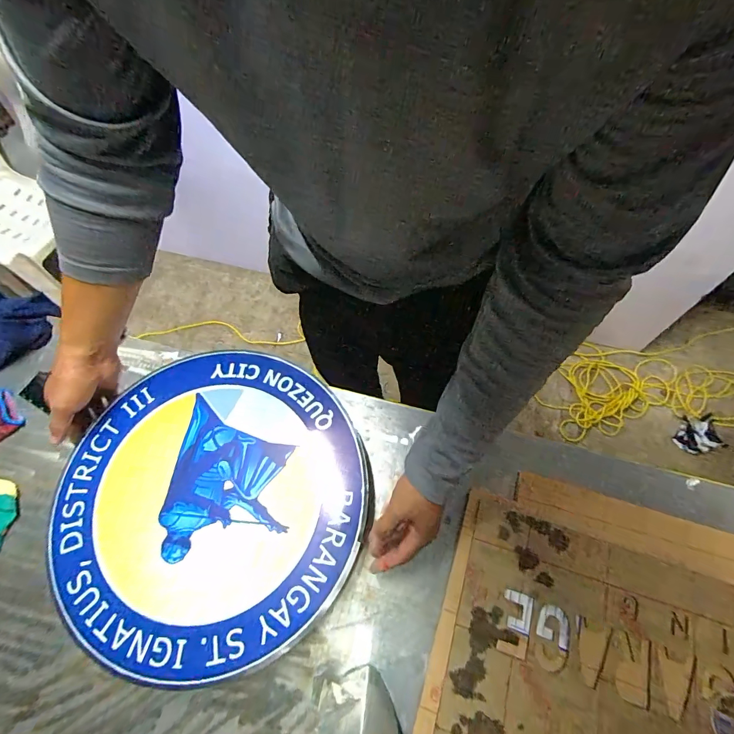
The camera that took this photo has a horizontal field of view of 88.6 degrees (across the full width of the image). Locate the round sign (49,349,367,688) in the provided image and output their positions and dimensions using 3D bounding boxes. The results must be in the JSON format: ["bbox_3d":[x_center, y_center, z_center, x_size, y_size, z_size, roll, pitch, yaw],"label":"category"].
[{"bbox_3d":[-0.197,0.163,0.478,0.364,0.020,0.383,-42,70,-15],"label":"round sign"}]

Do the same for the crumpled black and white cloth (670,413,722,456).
[{"bbox_3d":[1.106,0.227,1.267,0.162,0.033,0.132,-2,65,-2],"label":"crumpled black and white cloth"}]

